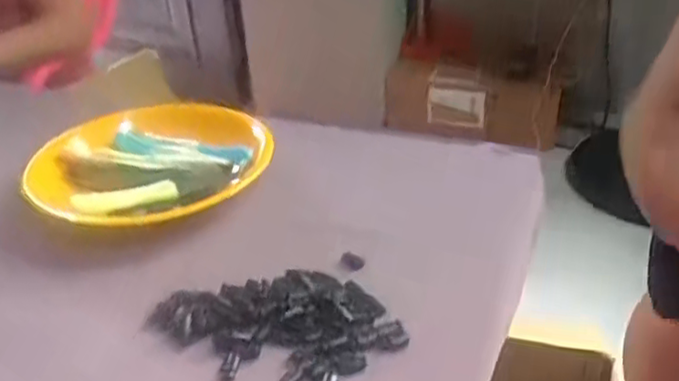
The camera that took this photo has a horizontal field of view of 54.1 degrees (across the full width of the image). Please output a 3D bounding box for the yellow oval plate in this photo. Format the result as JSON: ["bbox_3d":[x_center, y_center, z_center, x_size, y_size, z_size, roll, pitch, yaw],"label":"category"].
[{"bbox_3d":[-0.181,-0.032,0.668,0.212,0.042,0.193,7,39,12],"label":"yellow oval plate"}]

